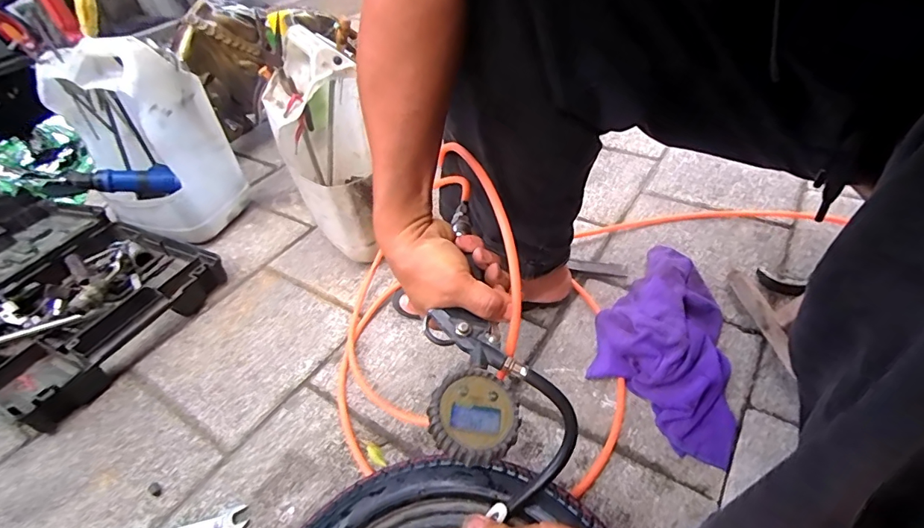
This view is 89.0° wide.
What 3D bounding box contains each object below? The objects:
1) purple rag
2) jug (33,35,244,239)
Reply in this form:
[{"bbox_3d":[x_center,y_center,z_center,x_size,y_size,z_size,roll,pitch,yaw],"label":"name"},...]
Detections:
[{"bbox_3d":[0.267,0.085,0.624,0.164,0.057,0.338,8,45,18],"label":"purple rag"},{"bbox_3d":[-0.572,-0.212,0.849,0.231,0.331,0.179,7,45,16],"label":"jug"}]

